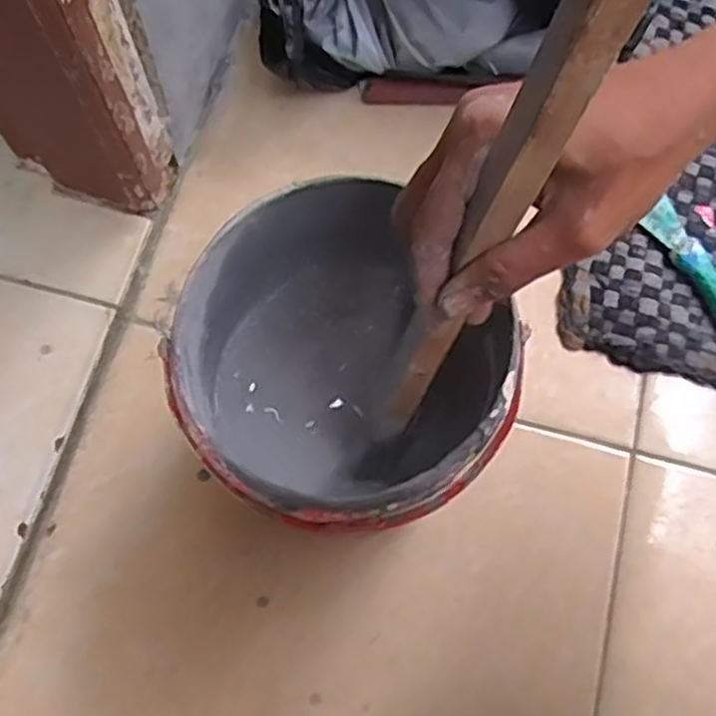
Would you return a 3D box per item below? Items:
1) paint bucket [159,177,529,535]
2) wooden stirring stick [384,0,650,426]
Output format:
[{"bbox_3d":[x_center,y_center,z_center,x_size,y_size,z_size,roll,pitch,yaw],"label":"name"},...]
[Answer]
[{"bbox_3d":[0.003,0.006,0.468,0.190,0.197,0.202,0,72,0],"label":"paint bucket"},{"bbox_3d":[0.048,-0.048,0.274,0.019,0.264,0.015,37,56,11],"label":"wooden stirring stick"}]

